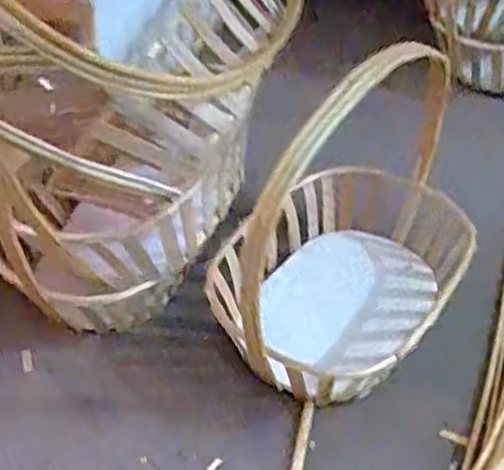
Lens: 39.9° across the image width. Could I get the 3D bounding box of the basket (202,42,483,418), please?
[{"bbox_3d":[0.125,-0.042,0.880,0.285,0.392,0.428,19,46,22],"label":"basket"}]

